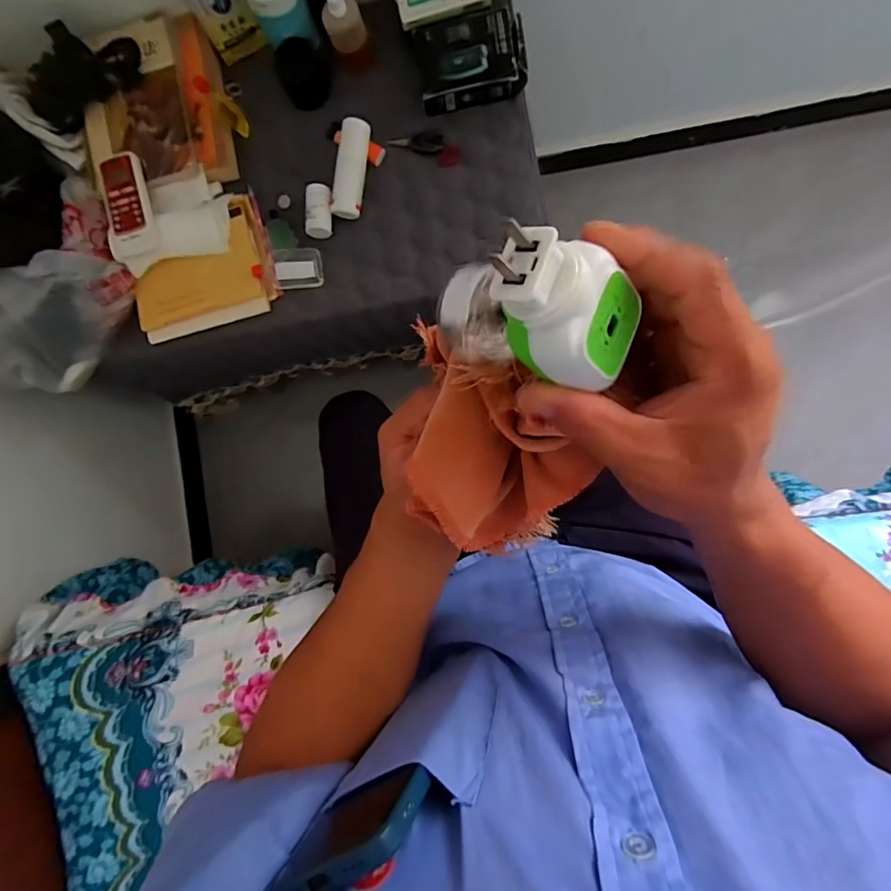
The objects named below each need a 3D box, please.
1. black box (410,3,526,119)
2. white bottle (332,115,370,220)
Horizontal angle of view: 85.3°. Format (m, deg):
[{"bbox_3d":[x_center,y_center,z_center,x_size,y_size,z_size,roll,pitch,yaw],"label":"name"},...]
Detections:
[{"bbox_3d":[0.033,-0.489,0.612,0.131,0.048,0.098,-8,89,4],"label":"black box"},{"bbox_3d":[-0.123,-0.360,0.631,0.037,0.029,0.115,9,90,4],"label":"white bottle"}]

